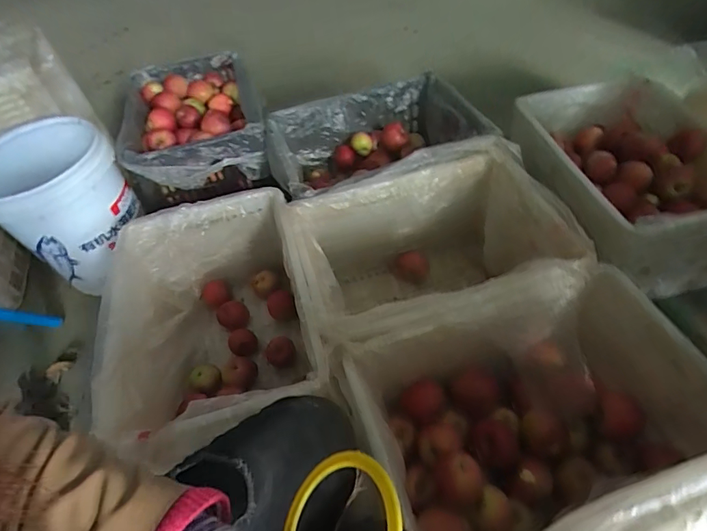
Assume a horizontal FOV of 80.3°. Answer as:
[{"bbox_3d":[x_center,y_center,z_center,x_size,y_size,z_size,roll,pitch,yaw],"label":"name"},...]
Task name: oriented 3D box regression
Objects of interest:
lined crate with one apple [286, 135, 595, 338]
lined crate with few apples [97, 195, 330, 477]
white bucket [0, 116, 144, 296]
[{"bbox_3d":[0.141,0.017,0.887,0.495,0.317,0.352,-16,51,-7],"label":"lined crate with one apple"},{"bbox_3d":[-0.254,0.128,0.859,0.365,0.295,0.458,-15,51,-6],"label":"lined crate with few apples"},{"bbox_3d":[-0.719,-0.150,1.063,0.281,0.306,0.297,34,62,29],"label":"white bucket"}]

